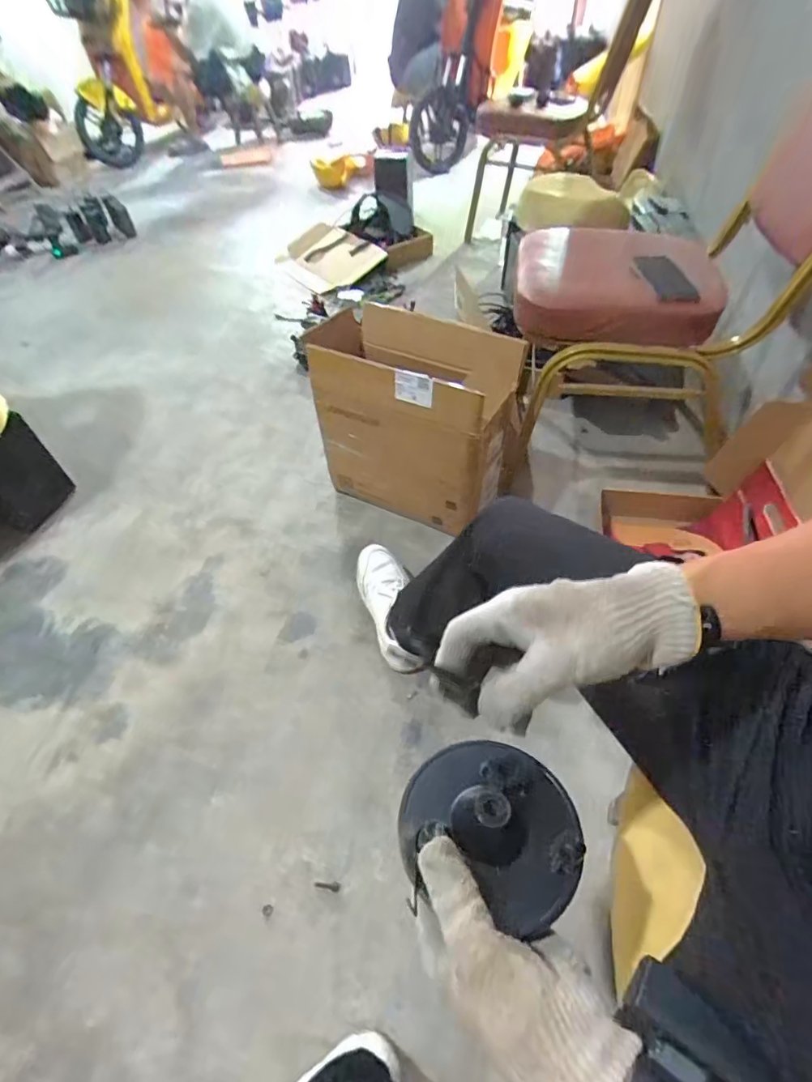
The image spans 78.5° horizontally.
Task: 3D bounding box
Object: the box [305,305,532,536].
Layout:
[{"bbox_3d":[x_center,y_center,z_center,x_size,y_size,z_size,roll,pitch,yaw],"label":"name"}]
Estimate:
[{"bbox_3d":[0.005,-0.266,1.166,0.448,0.421,0.247,16,52,13],"label":"box"}]

